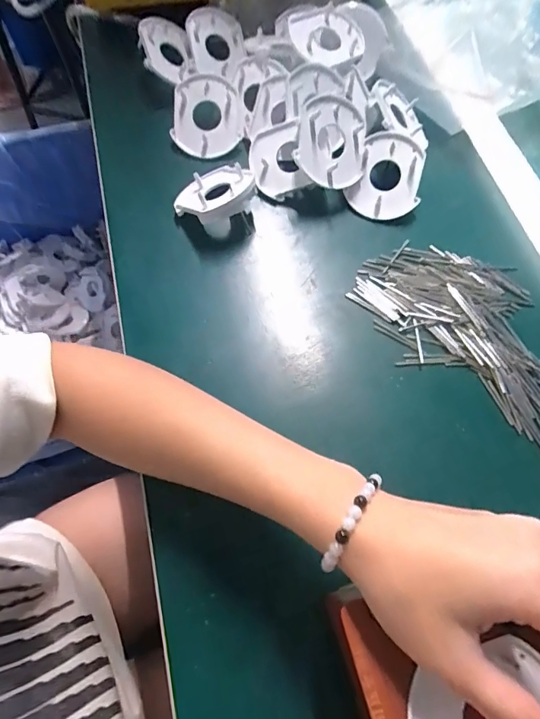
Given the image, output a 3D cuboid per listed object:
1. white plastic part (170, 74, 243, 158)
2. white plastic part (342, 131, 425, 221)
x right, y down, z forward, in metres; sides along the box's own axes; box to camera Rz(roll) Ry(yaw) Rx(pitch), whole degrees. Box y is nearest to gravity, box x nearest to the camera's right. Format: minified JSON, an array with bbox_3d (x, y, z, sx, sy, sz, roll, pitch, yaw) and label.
[{"bbox_3d":[-0.056,-0.217,0.381,0.062,0.014,0.068,-4,95,-6],"label":"white plastic part"},{"bbox_3d":[0.097,-0.155,0.360,0.061,0.009,0.070,5,95,6],"label":"white plastic part"}]

